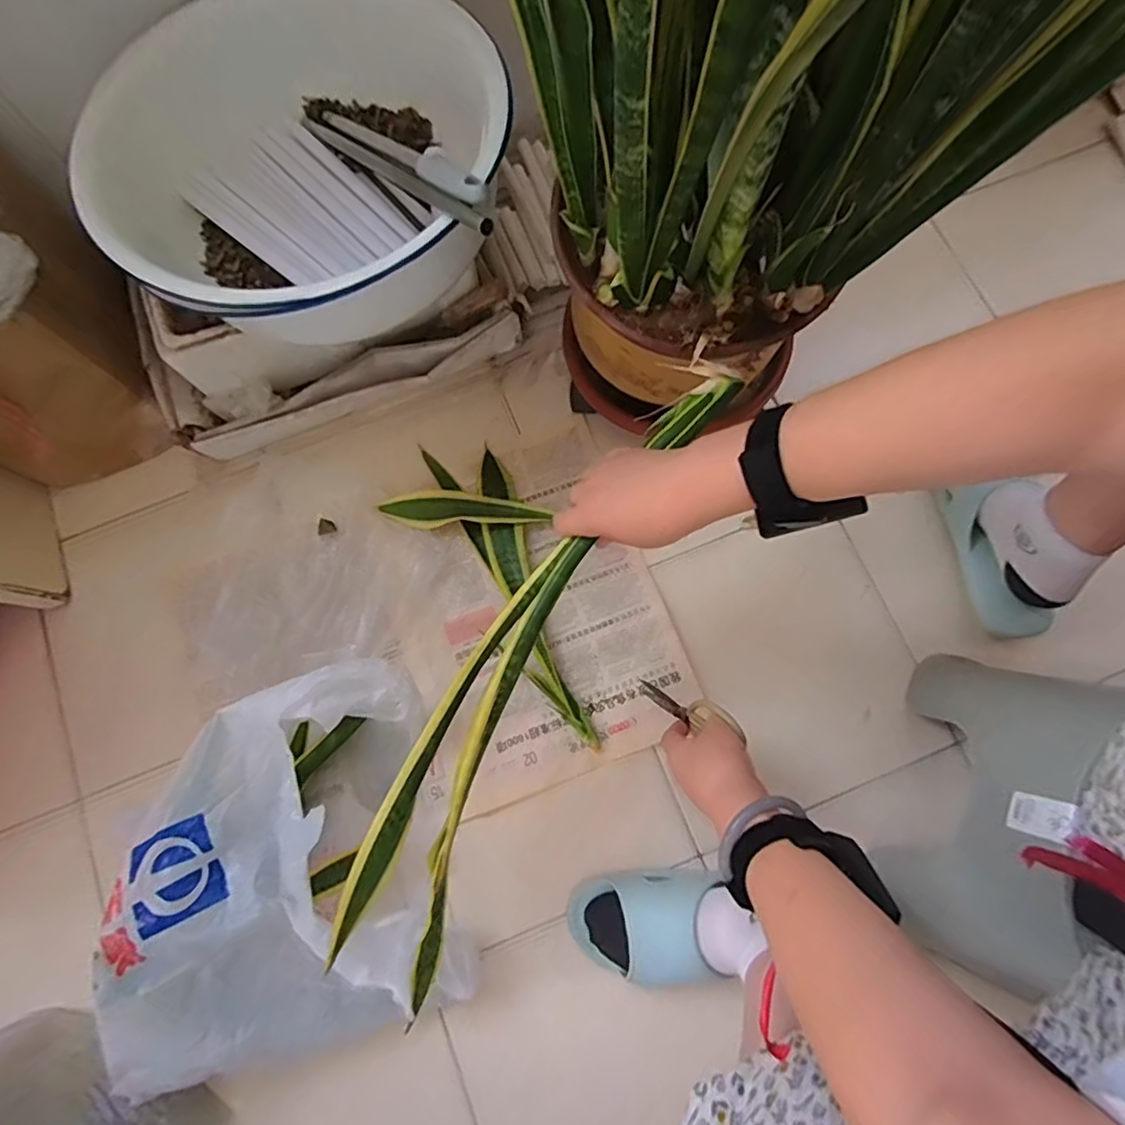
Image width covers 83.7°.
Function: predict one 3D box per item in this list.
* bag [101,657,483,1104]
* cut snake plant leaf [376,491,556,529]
[{"bbox_3d":[-0.257,0.289,0.596,0.286,0.142,0.325,-13,77,-1],"label":"bag"},{"bbox_3d":[-0.111,-0.061,0.725,0.190,0.018,0.041,2,77,-1],"label":"cut snake plant leaf"}]

